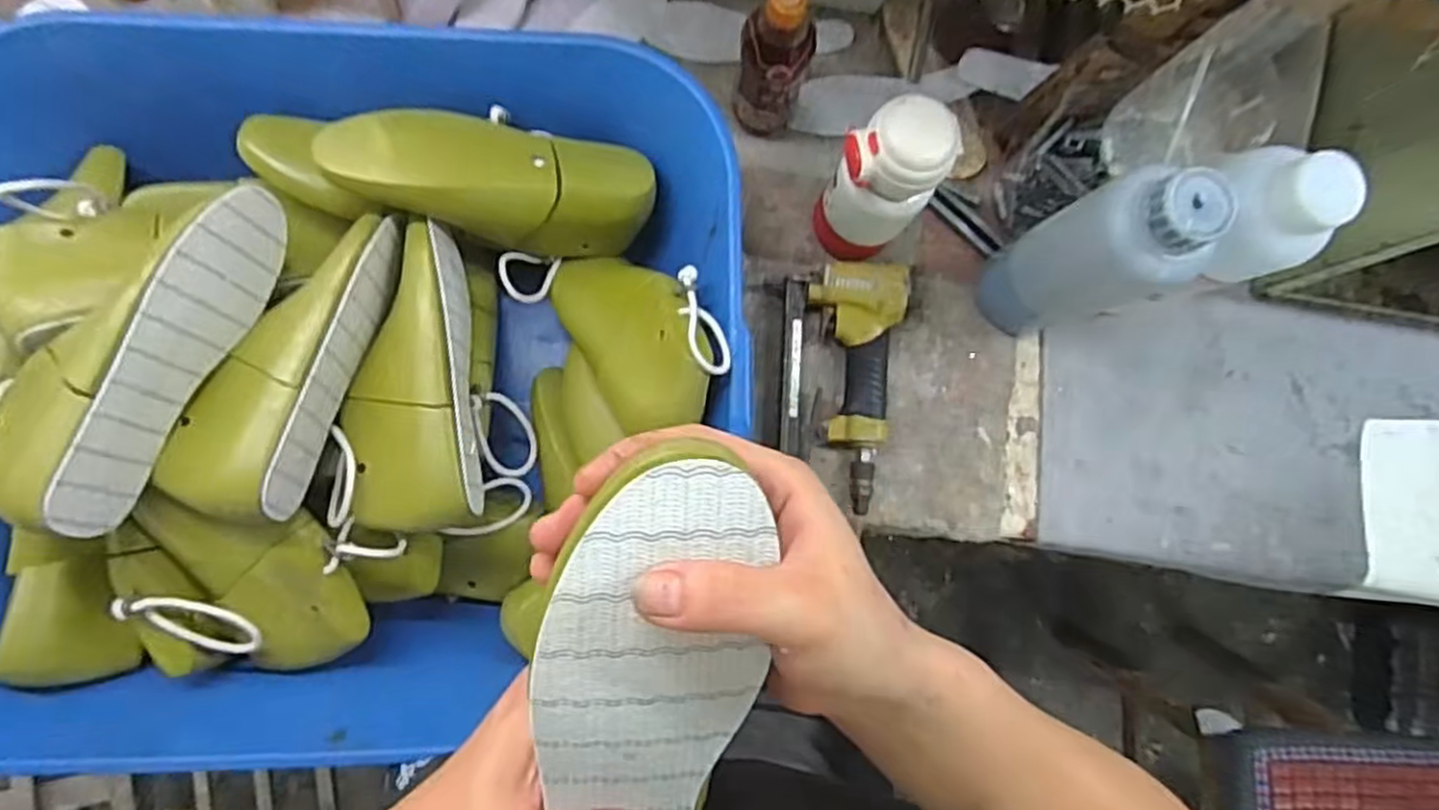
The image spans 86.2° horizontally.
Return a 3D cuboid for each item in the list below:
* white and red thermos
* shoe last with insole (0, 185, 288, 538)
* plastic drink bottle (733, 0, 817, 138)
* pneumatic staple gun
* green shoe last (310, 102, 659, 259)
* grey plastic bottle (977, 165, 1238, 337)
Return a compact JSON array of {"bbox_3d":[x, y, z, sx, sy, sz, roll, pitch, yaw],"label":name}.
[{"bbox_3d":[0.129,-0.182,0.658,0.080,0.197,0.075,45,81,1],"label":"white and red thermos"},{"bbox_3d":[-0.385,-0.045,0.497,0.095,0.079,0.236,21,82,-3],"label":"shoe last with insole"},{"bbox_3d":[0.047,-0.300,0.679,0.063,0.193,0.057,20,82,-3],"label":"plastic drink bottle"},{"bbox_3d":[0.119,-0.017,0.713,0.130,0.046,0.226,-3,83,-6],"label":"pneumatic staple gun"},{"bbox_3d":[-0.175,-0.174,0.603,0.239,0.065,0.085,6,82,-26],"label":"green shoe last"},{"bbox_3d":[0.299,-0.117,0.639,0.071,0.254,0.084,-25,86,-8],"label":"grey plastic bottle"}]

